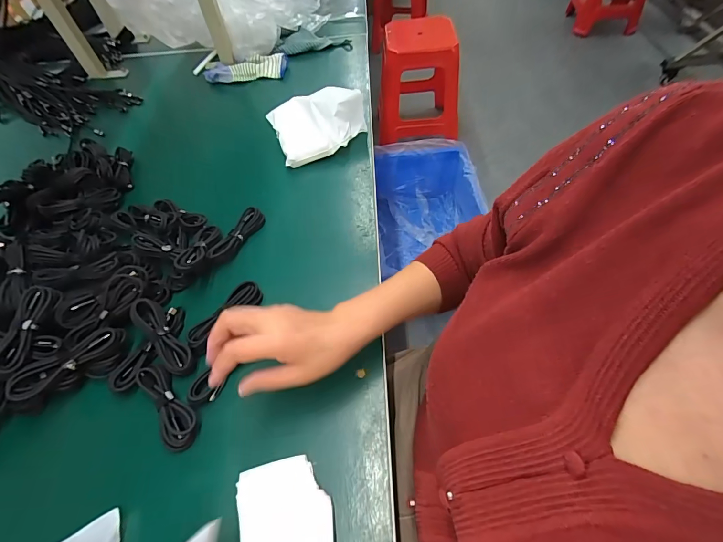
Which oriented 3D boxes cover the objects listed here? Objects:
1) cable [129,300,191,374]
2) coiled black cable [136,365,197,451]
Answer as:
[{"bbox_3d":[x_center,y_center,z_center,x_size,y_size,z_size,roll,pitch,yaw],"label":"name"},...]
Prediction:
[{"bbox_3d":[-0.242,0.078,0.439,0.041,0.023,0.104,-36,77,-23],"label":"cable"},{"bbox_3d":[-0.221,0.151,0.403,0.036,0.015,0.106,-34,62,-22],"label":"coiled black cable"}]

